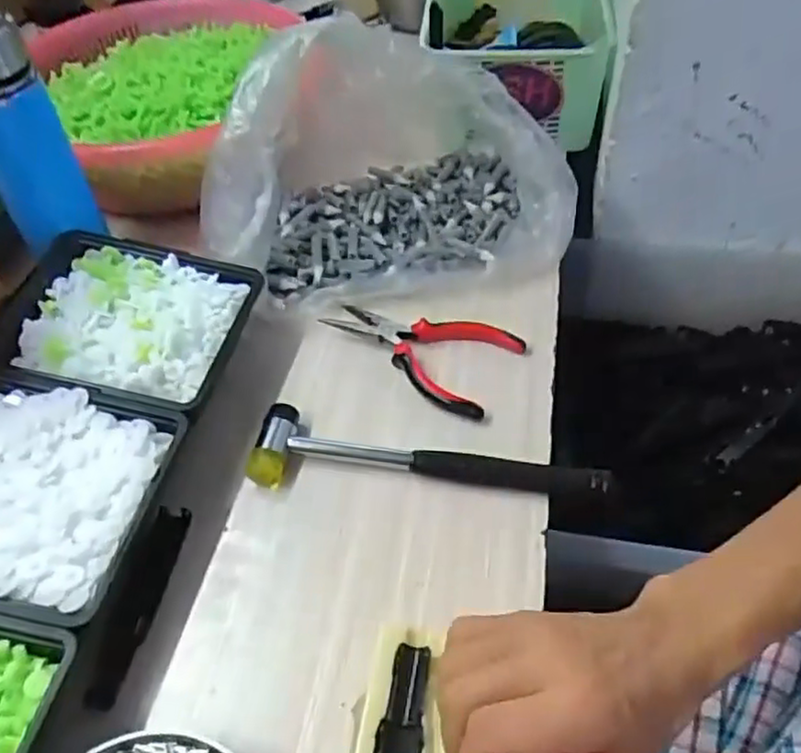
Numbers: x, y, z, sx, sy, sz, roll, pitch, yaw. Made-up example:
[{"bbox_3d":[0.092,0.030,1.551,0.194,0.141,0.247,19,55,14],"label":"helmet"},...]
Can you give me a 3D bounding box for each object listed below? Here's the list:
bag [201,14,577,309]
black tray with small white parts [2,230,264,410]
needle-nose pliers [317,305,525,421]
[{"bbox_3d":[-0.011,-0.193,0.587,0.290,0.159,0.201,-9,48,-5],"label":"bag"},{"bbox_3d":[-0.200,-0.035,0.519,0.153,0.047,0.142,9,49,6],"label":"black tray with small white parts"},{"bbox_3d":[0.013,-0.028,0.545,0.146,0.008,0.088,22,53,22],"label":"needle-nose pliers"}]

